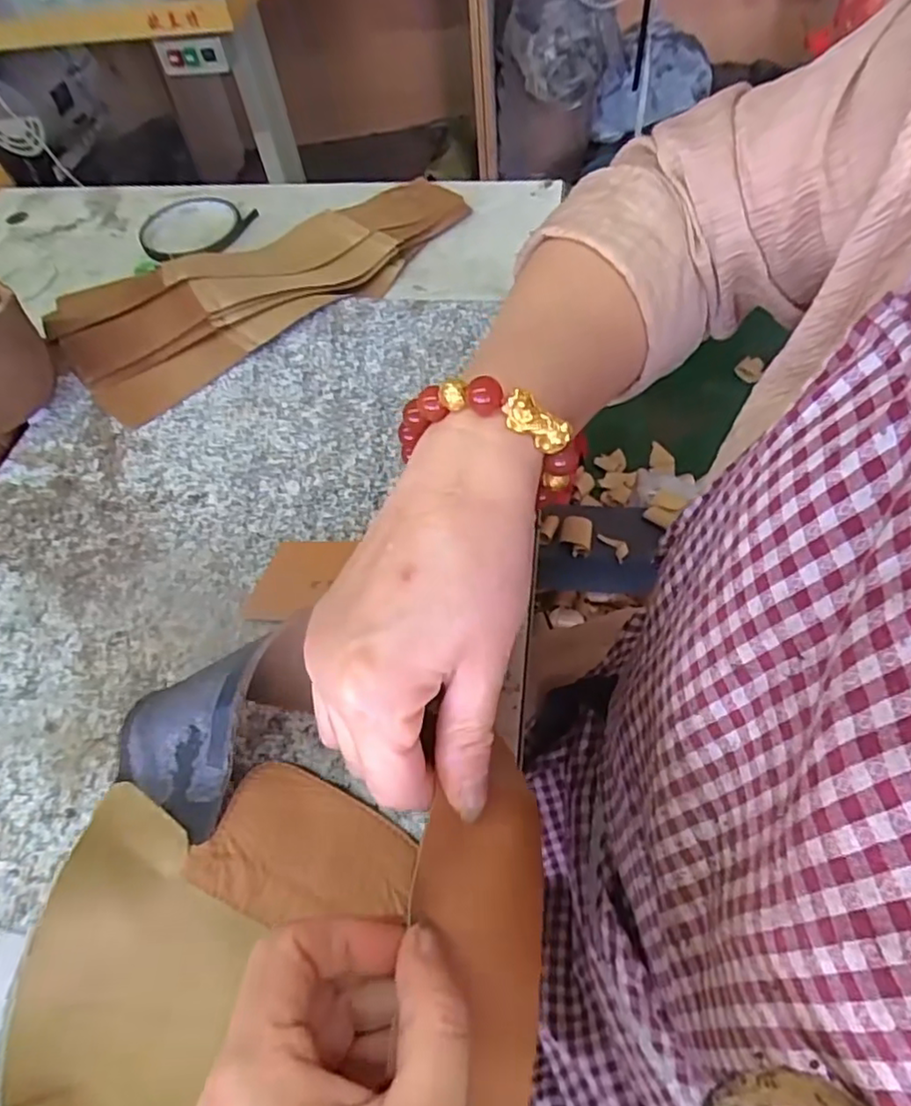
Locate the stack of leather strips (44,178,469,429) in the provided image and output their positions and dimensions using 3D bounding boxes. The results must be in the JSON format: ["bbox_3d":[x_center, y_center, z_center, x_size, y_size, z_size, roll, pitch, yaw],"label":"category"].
[{"bbox_3d":[-0.135,-0.220,0.481,0.328,0.038,0.156,-39,63,-19],"label":"stack of leather strips"}]

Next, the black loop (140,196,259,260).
[{"bbox_3d":[-0.232,-0.282,0.543,0.098,0.012,0.089,25,63,19],"label":"black loop"}]

